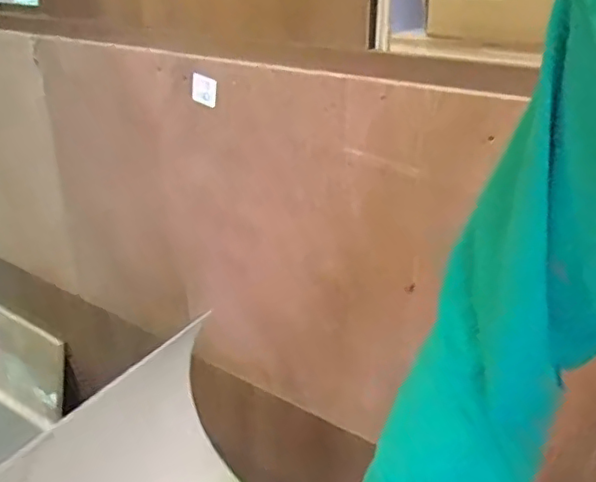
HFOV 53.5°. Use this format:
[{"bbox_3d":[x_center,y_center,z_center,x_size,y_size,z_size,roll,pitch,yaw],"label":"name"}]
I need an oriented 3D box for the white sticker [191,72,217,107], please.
[{"bbox_3d":[-0.138,-0.221,0.864,0.041,0.052,0.005,24,55,9],"label":"white sticker"}]

